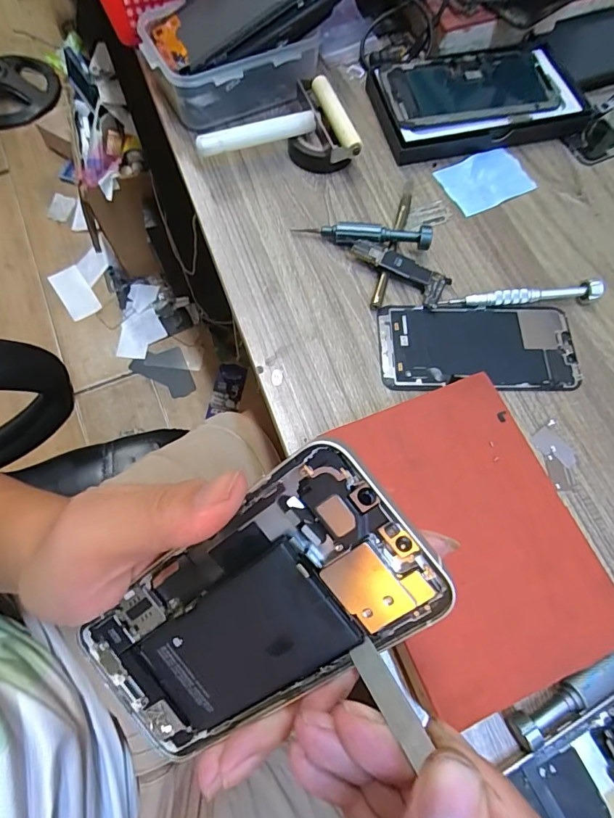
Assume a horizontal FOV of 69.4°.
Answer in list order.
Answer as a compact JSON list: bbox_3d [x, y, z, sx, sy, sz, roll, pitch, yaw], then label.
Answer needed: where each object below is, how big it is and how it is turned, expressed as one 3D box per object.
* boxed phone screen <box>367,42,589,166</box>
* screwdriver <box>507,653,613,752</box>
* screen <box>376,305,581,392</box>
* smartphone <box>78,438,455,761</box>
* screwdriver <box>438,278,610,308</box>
[{"bbox_3d":[0.153,-0.273,0.395,0.179,0.027,0.095,-13,70,-6],"label":"boxed phone screen"},{"bbox_3d":[0.152,0.153,0.241,0.095,0.010,0.018,-27,72,-11],"label":"screwdriver"},{"bbox_3d":[0.124,-0.045,0.322,0.142,0.004,0.066,0,69,-1],"label":"screen"},{"bbox_3d":[-0.023,0.077,0.166,0.144,0.007,0.069,-39,87,18],"label":"smartphone"},{"bbox_3d":[0.159,-0.083,0.330,0.118,0.016,0.012,-4,69,-3],"label":"screwdriver"}]

